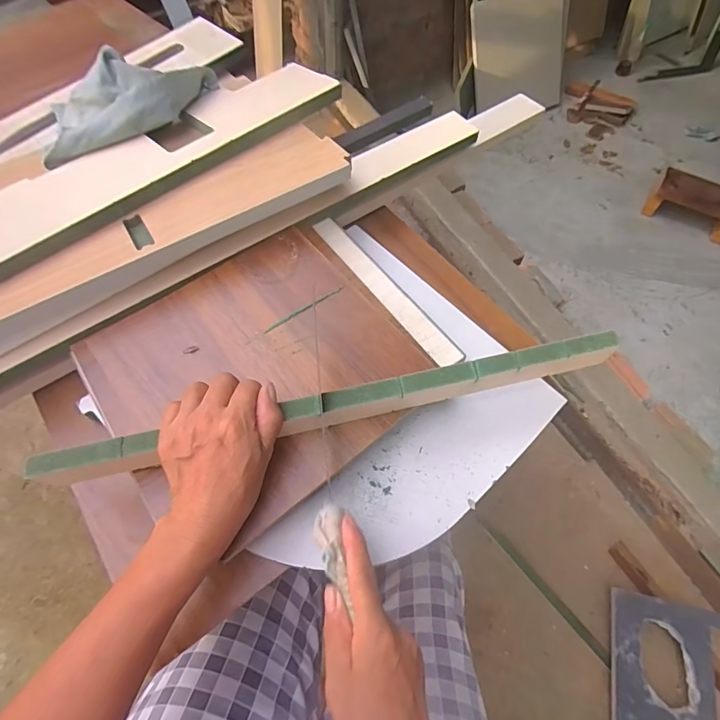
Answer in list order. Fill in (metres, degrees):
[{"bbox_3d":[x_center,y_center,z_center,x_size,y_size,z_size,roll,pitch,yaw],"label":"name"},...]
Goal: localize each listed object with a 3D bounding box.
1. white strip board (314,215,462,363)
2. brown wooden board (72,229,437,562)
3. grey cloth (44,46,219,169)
[{"bbox_3d":[0.024,-0.076,0.452,0.029,0.009,0.222,-32,67,-18],"label":"white strip board"},{"bbox_3d":[-0.094,0.009,0.397,0.254,0.019,0.241,-36,68,-19],"label":"brown wooden board"},{"bbox_3d":[-0.254,-0.288,0.470,0.204,0.053,0.079,-22,64,-14],"label":"grey cloth"}]

